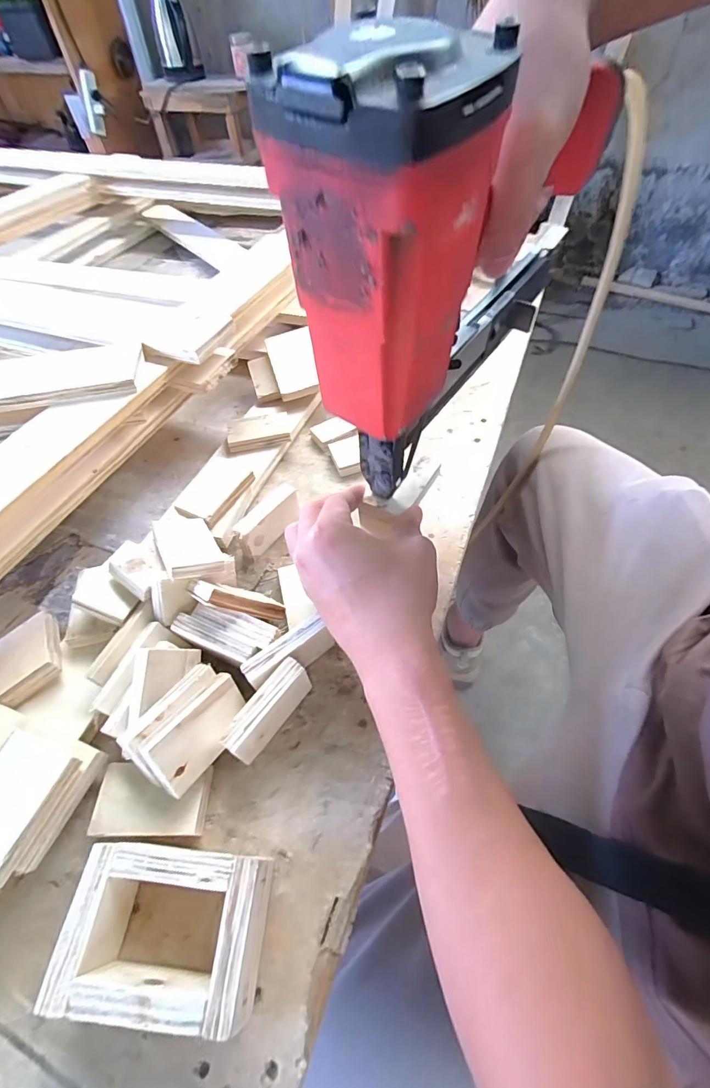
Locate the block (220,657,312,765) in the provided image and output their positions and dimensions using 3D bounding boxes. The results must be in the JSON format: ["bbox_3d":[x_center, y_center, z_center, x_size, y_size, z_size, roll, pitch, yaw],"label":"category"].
[{"bbox_3d":[-0.062,0.121,0.316,0.017,0.040,0.071,30,60,22],"label":"block"}]

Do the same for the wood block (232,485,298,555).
[{"bbox_3d":[-0.083,-0.022,0.421,0.017,0.046,0.068,28,59,21],"label":"wood block"}]

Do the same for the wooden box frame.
[{"bbox_3d":[-0.104,0.214,0.241,0.103,0.038,0.070,3,54,4],"label":"wooden box frame"}]

